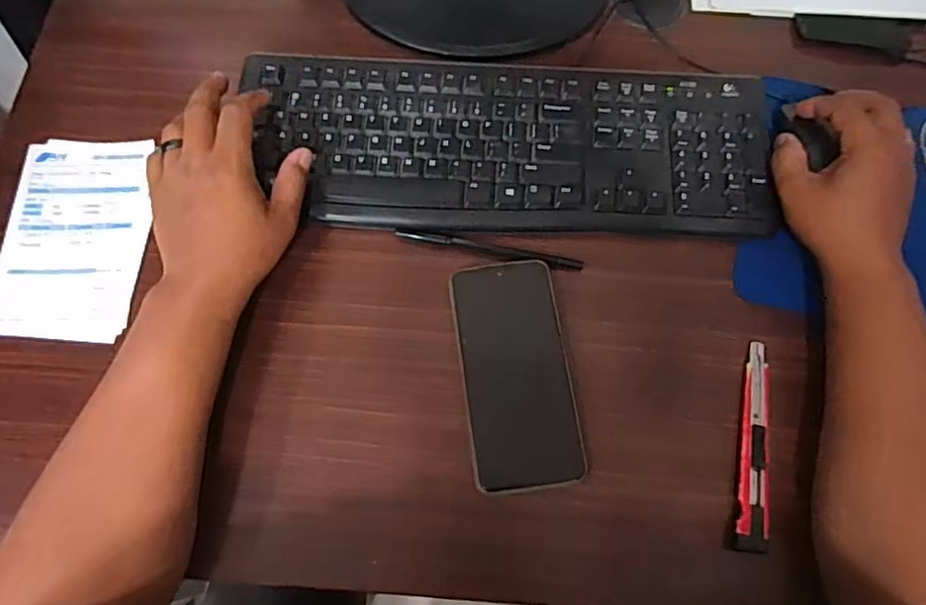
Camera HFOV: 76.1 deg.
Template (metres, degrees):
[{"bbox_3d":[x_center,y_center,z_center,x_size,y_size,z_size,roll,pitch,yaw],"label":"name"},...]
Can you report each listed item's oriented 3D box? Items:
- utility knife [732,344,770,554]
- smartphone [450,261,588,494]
[{"bbox_3d":[0.205,0.098,0.413,0.019,0.017,0.144,13,75,3],"label":"utility knife"},{"bbox_3d":[0.038,0.049,0.425,0.075,0.012,0.161,-7,72,-3],"label":"smartphone"}]

